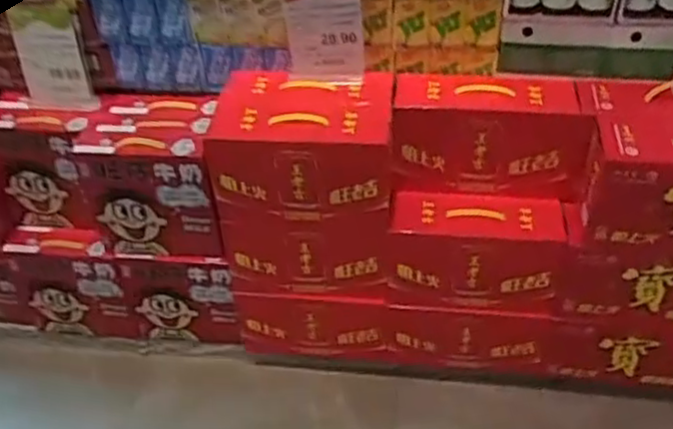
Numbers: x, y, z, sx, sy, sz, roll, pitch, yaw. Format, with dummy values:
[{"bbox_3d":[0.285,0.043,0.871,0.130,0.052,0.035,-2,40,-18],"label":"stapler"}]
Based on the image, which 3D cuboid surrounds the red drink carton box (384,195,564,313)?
[{"bbox_3d":[0.270,0.078,1.363,0.325,0.211,0.108,3,41,8],"label":"red drink carton box"}]

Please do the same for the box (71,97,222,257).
[{"bbox_3d":[-0.351,-0.072,1.384,0.254,0.268,0.160,2,41,7],"label":"box"}]

